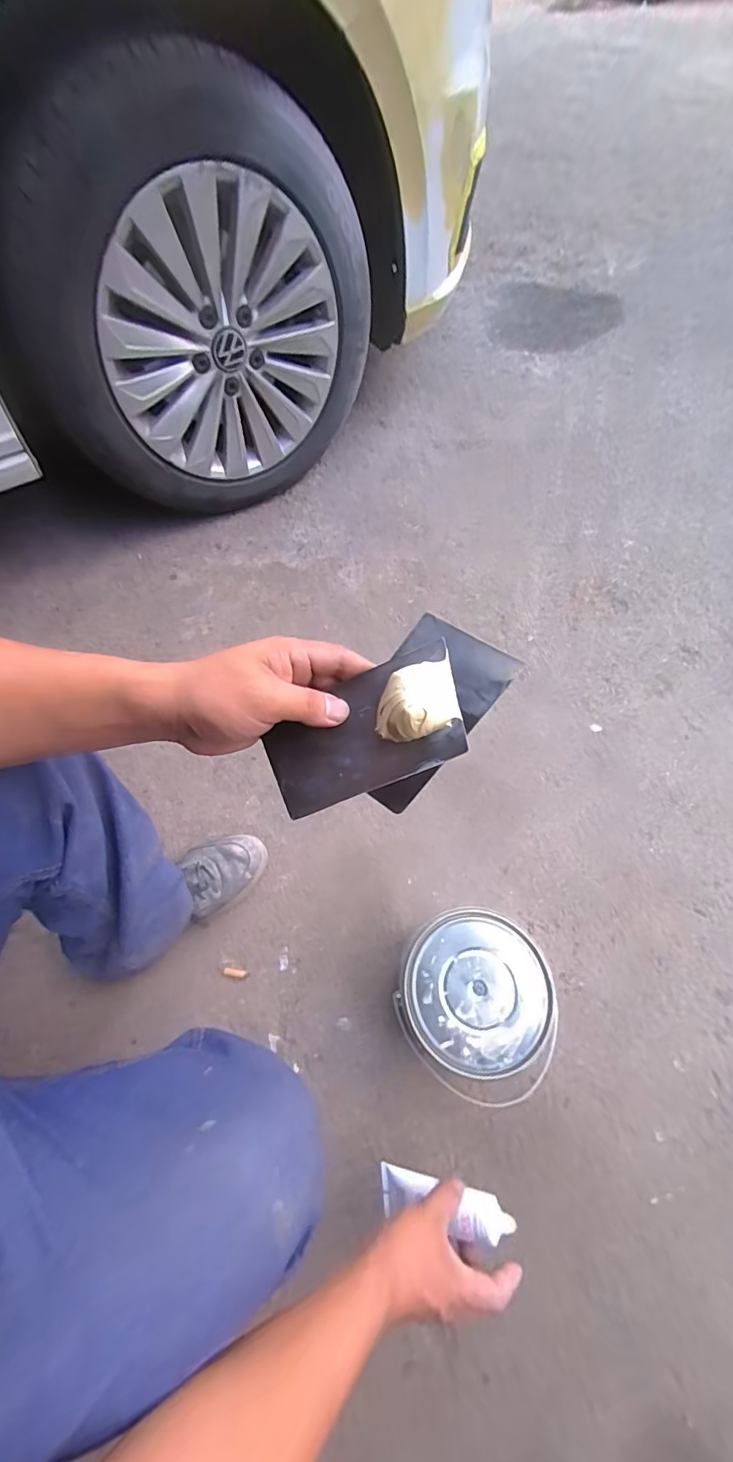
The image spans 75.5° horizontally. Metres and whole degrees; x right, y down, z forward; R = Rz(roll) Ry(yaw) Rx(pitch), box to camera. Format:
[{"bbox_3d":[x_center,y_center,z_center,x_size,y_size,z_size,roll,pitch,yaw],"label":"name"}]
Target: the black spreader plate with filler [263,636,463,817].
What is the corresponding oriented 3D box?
[{"bbox_3d":[-0.005,0.002,0.302,0.135,0.029,0.072,-24,82,13],"label":"black spreader plate with filler"}]

